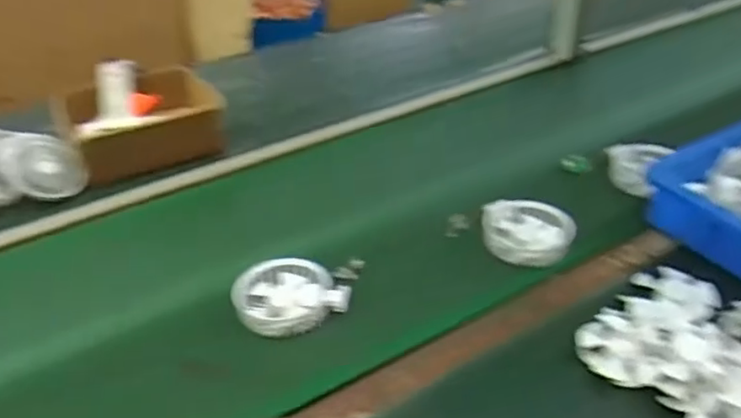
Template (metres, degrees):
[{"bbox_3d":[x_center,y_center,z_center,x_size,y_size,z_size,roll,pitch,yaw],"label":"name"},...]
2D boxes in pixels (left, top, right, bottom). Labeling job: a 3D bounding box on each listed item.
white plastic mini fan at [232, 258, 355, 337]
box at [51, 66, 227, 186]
[{"bbox_3d":[-0.080,0.084,0.630,0.106,0.037,0.080,-12,35,-12],"label":"white plastic mini fan"},{"bbox_3d":[-0.330,-0.126,0.916,0.220,0.078,0.184,-19,37,-21],"label":"box"}]

